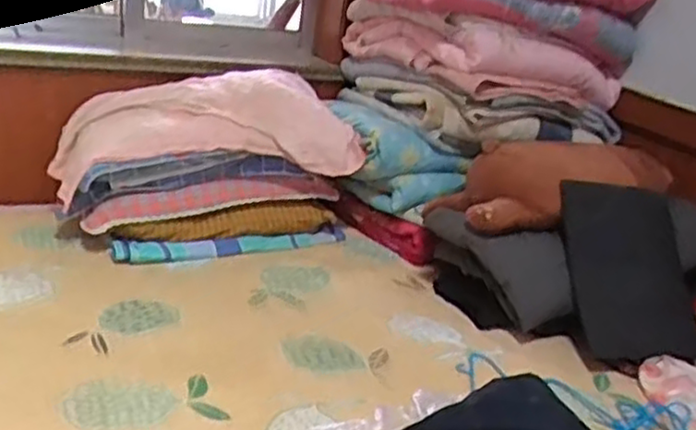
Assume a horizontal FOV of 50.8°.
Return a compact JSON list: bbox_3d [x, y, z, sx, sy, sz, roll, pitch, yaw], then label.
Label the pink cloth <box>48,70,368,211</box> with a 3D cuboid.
[{"bbox_3d":[-0.307,-0.189,1.595,0.596,0.190,0.321,-1,22,-22],"label":"pink cloth"}]

